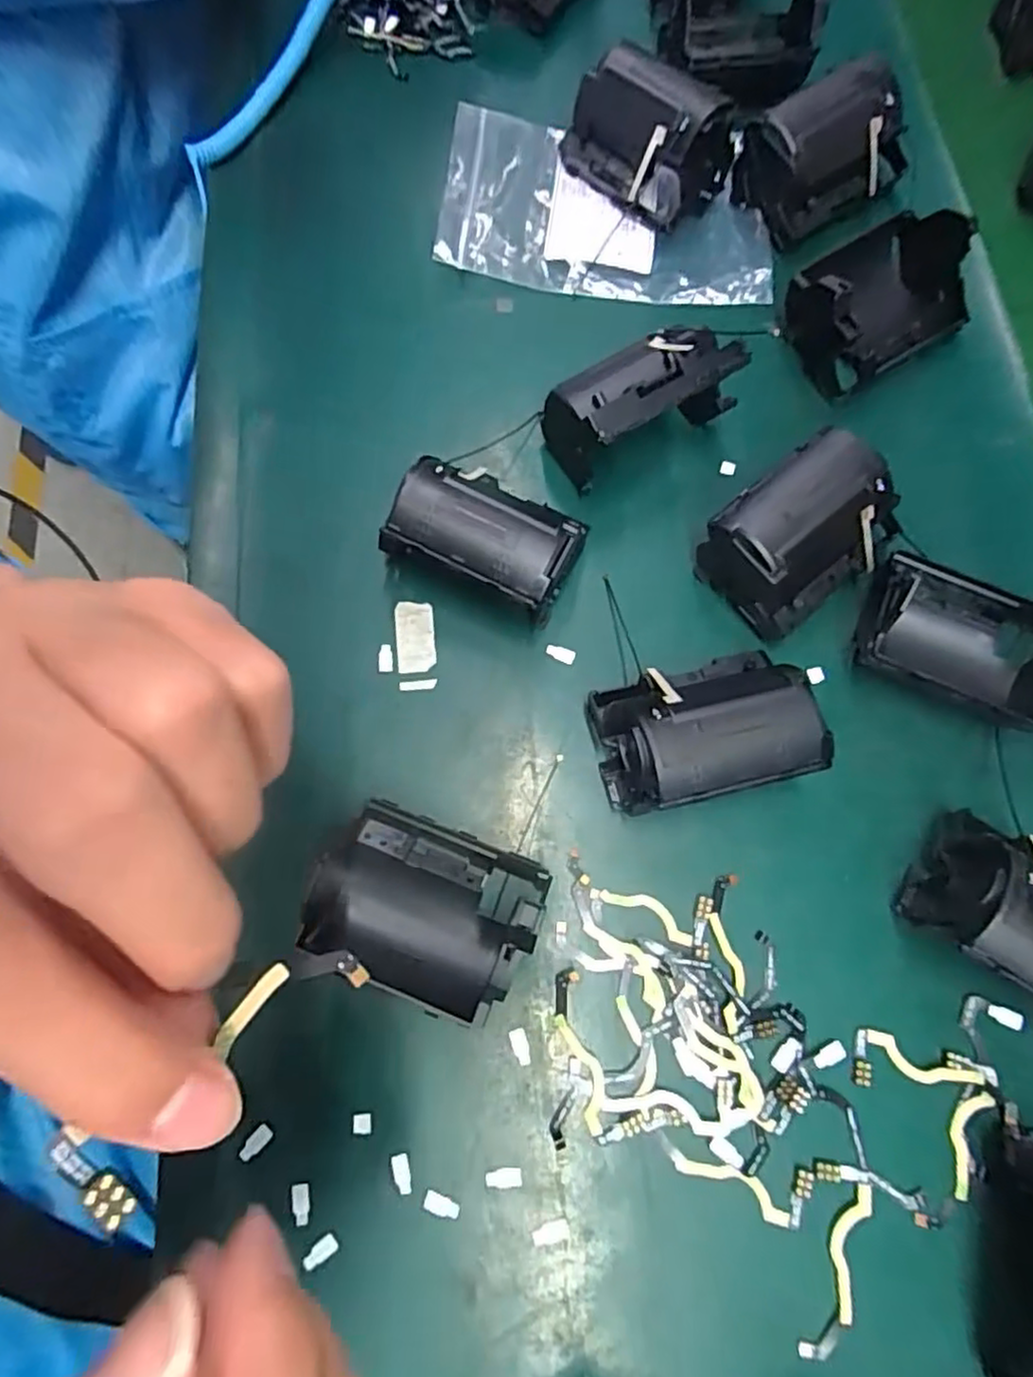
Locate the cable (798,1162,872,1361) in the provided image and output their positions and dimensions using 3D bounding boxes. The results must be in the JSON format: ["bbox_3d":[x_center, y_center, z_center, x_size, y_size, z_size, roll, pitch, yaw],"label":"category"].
[{"bbox_3d":[0.099,0.179,0.214,0.018,0.004,0.054,18,74,3],"label":"cable"}]

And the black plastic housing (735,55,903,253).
[{"bbox_3d":[0.140,-0.244,0.311,0.070,0.043,0.047,-33,78,-11],"label":"black plastic housing"}]

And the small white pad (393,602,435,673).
[{"bbox_3d":[-0.040,-0.020,0.270,0.015,0.004,0.029,-6,75,2],"label":"small white pad"}]

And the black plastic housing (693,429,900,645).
[{"bbox_3d":[0.110,-0.059,0.261,0.066,0.044,0.048,-38,79,-12],"label":"black plastic housing"}]

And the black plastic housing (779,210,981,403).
[{"bbox_3d":[0.156,-0.167,0.293,0.078,0.035,0.056,-36,78,-11],"label":"black plastic housing"}]

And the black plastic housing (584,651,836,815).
[{"bbox_3d":[0.065,0.016,0.241,0.068,0.042,0.046,-12,75,-6],"label":"black plastic housing"}]

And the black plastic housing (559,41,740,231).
[{"bbox_3d":[0.061,-0.256,0.317,0.073,0.041,0.051,35,76,8],"label":"black plastic housing"}]

